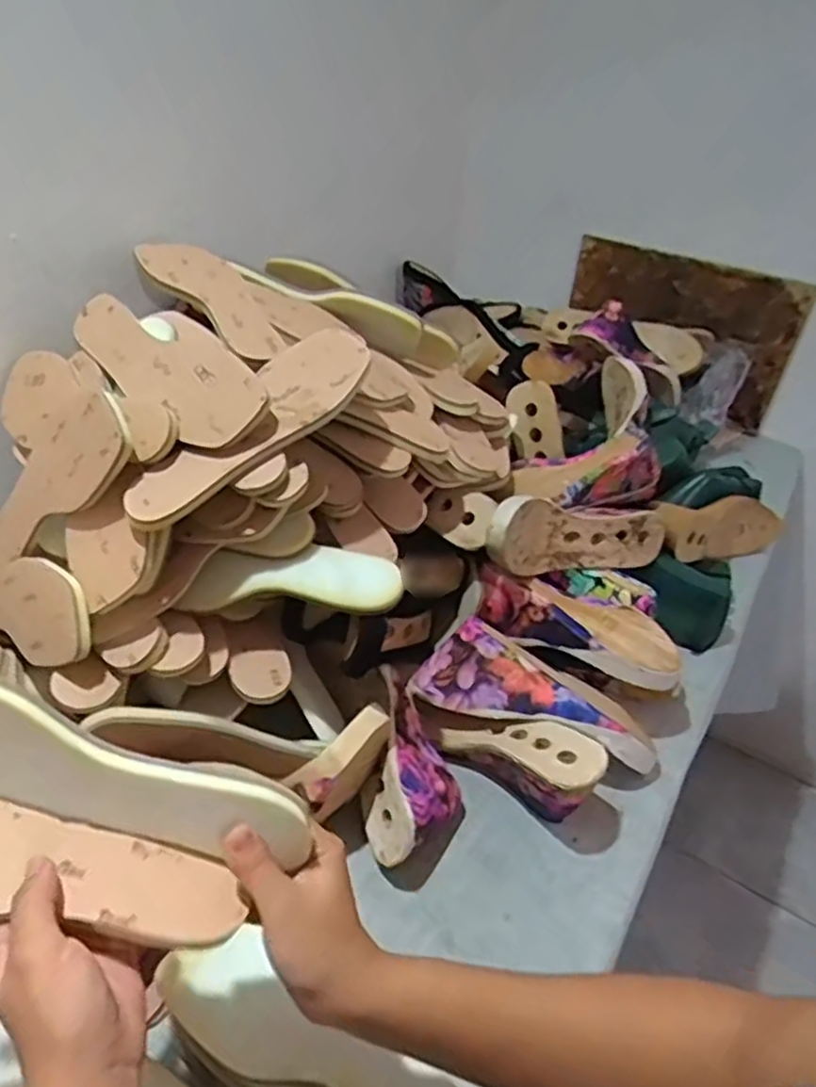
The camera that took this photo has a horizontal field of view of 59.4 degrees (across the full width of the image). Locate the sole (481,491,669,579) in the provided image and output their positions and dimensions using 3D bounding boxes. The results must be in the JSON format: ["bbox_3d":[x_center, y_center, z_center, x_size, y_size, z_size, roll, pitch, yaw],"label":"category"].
[{"bbox_3d":[0.176,-0.004,0.760,0.239,0.080,0.055,2,37,-27],"label":"sole"}]

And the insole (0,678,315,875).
[{"bbox_3d":[-0.169,0.115,0.369,0.237,0.073,0.022,19,40,-4],"label":"insole"}]

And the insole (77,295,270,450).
[{"bbox_3d":[-0.206,-0.154,0.602,0.231,0.013,0.076,37,84,27],"label":"insole"}]

